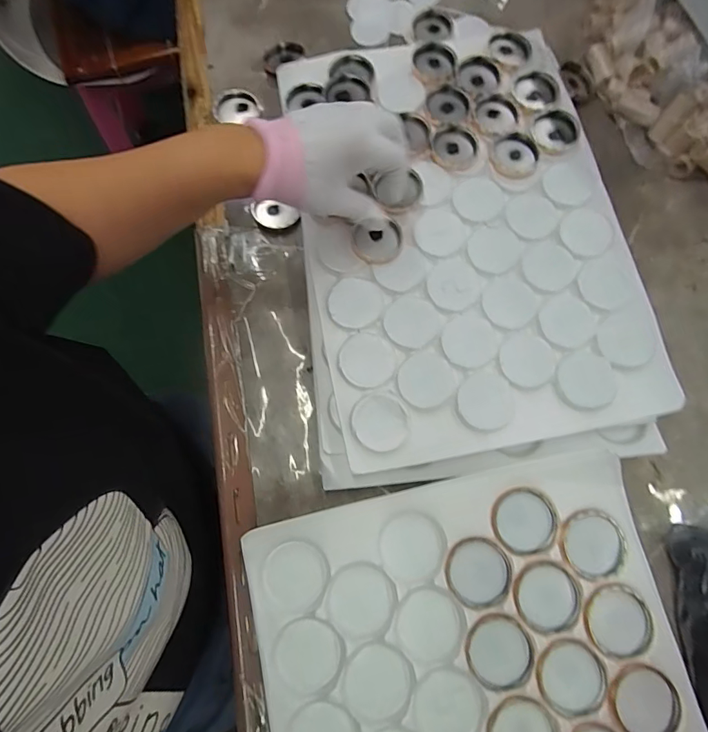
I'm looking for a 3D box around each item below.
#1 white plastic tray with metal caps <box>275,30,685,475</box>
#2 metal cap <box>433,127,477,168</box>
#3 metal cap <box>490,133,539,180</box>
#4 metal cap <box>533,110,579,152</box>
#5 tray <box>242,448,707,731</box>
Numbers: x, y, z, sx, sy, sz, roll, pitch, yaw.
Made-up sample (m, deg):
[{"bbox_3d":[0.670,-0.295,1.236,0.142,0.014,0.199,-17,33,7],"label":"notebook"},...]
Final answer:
[{"bbox_3d":[0.102,-0.140,0.426,0.294,0.027,0.428,-11,74,-2],"label":"white plastic tray with metal caps"},{"bbox_3d":[0.103,-0.224,0.450,0.042,0.006,0.044,0,74,1],"label":"metal cap"},{"bbox_3d":[0.164,-0.215,0.448,0.044,0.005,0.052,31,77,9],"label":"metal cap"},{"bbox_3d":[0.206,-0.240,0.448,0.043,0.006,0.043,0,74,1],"label":"metal cap"},{"bbox_3d":[0.109,0.307,0.303,0.303,0.025,0.441,-14,74,-3],"label":"tray"}]

